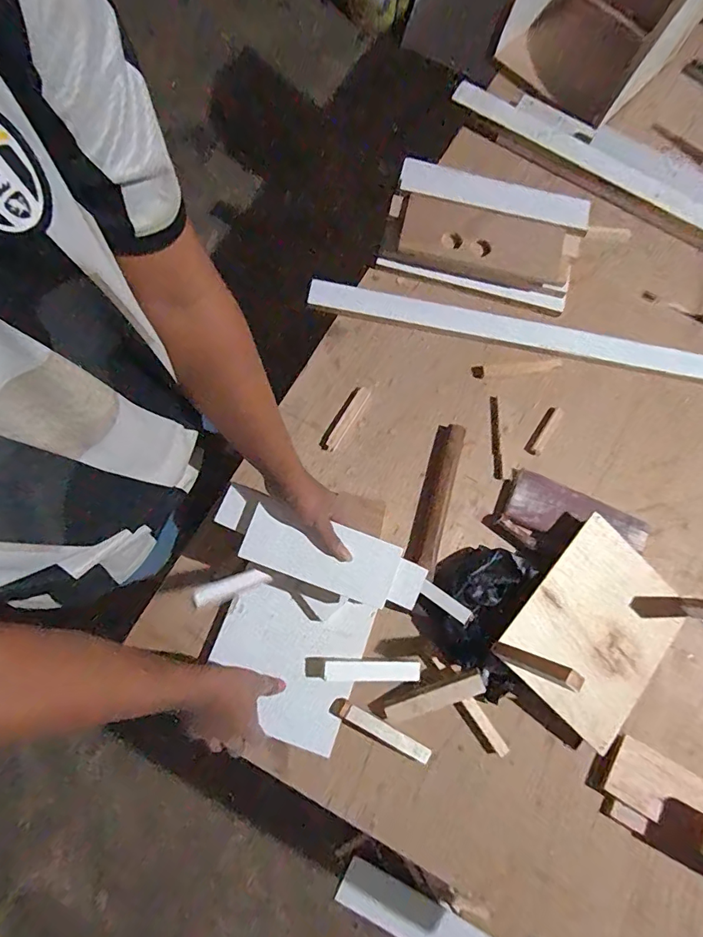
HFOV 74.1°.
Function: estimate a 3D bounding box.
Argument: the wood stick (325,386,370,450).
[{"bbox_3d":[-0.008,-0.085,0.799,0.022,0.011,0.127,31,79,5],"label":"wood stick"}]

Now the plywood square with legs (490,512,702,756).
[{"bbox_3d":[0.373,0.230,0.655,0.215,0.156,0.274,43,78,6],"label":"plywood square with legs"}]

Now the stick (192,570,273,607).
[{"bbox_3d":[-0.158,0.159,0.631,0.114,0.023,0.026,-11,76,-38],"label":"stick"}]

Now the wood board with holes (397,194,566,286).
[{"bbox_3d":[0.227,-0.392,0.807,0.281,0.019,0.097,16,99,5],"label":"wood board with holes"}]

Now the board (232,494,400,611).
[{"bbox_3d":[-0.040,0.110,0.610,0.198,0.007,0.083,19,79,0],"label":"board"}]

